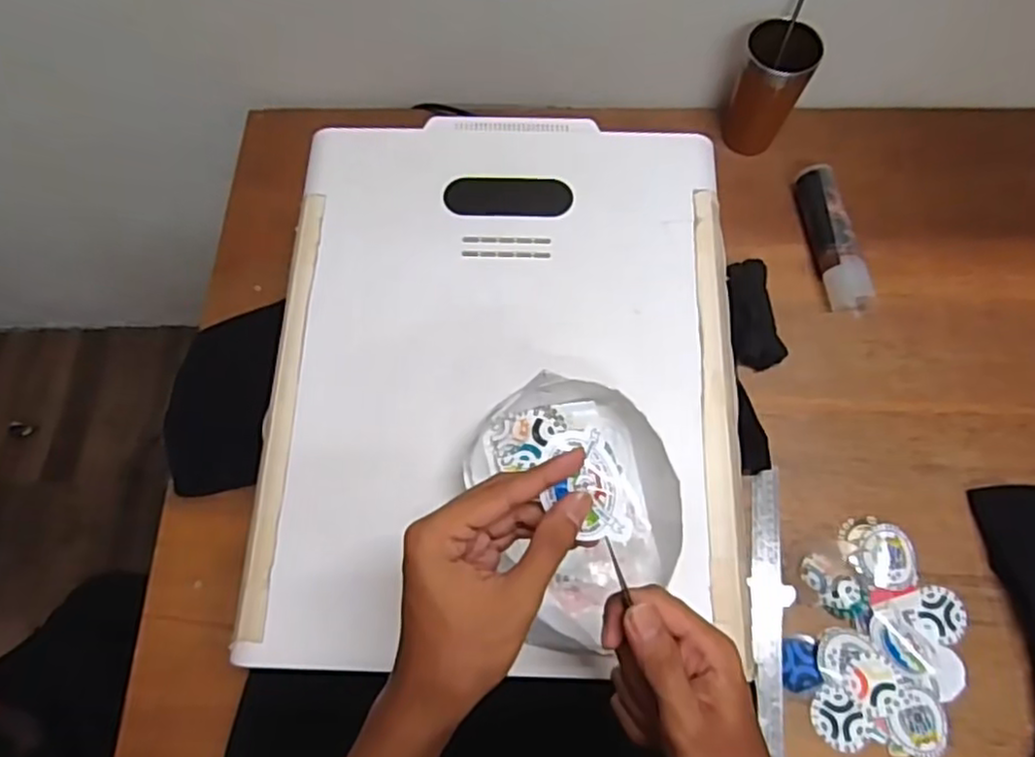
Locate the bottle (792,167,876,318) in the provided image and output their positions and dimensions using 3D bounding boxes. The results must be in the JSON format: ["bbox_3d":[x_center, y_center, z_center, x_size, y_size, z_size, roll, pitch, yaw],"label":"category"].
[{"bbox_3d":[0.371,-0.168,0.798,0.044,0.041,0.182,-9,69,-3],"label":"bottle"}]

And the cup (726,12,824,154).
[{"bbox_3d":[0.299,-0.344,0.814,0.080,0.155,0.070,24,71,9],"label":"cup"}]

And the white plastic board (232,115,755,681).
[{"bbox_3d":[-0.011,-0.019,0.593,0.394,0.037,0.500,1,66,0],"label":"white plastic board"}]

